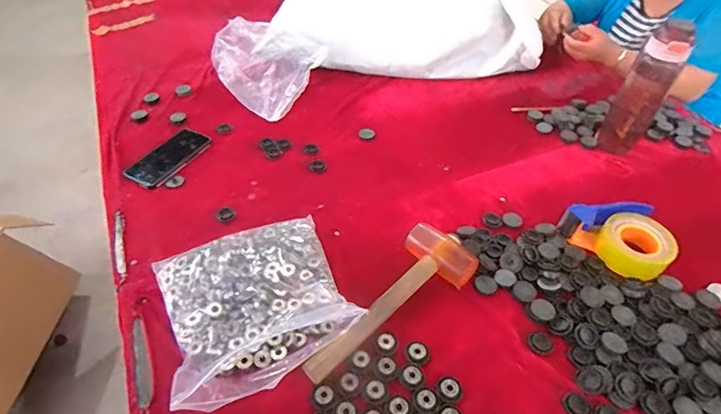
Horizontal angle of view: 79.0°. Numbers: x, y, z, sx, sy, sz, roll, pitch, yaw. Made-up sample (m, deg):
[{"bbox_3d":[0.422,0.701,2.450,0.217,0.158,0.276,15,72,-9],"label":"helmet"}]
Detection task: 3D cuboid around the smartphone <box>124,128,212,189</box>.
[{"bbox_3d":[-0.370,-0.100,0.856,0.085,0.014,0.171,17,47,14],"label":"smartphone"}]

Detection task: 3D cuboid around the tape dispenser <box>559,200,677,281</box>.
[{"bbox_3d":[0.428,0.038,0.715,0.119,0.051,0.159,-34,56,-31],"label":"tape dispenser"}]

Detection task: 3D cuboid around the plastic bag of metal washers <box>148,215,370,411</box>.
[{"bbox_3d":[-0.146,0.125,0.606,0.241,0.052,0.253,-17,49,-19],"label":"plastic bag of metal washers"}]

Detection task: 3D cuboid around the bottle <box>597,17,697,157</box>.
[{"bbox_3d":[0.541,-0.218,0.837,0.074,0.246,0.067,35,53,27],"label":"bottle"}]

